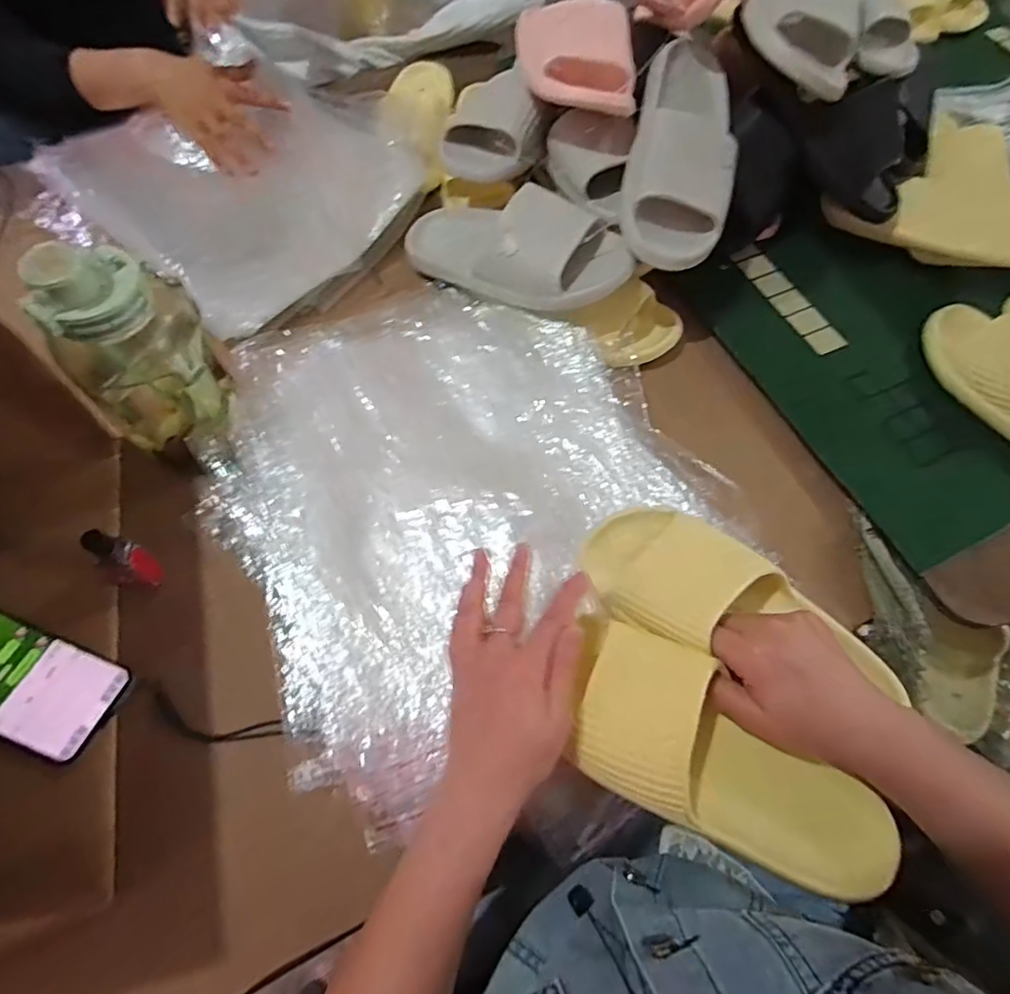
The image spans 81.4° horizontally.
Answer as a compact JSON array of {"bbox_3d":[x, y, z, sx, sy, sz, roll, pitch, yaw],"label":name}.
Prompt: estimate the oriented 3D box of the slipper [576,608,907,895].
[{"bbox_3d":[0.140,0.180,0.392,0.220,0.061,0.099,34,69,6],"label":"slipper"}]

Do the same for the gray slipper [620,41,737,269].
[{"bbox_3d":[0.181,-0.351,0.591,0.107,0.083,0.261,18,74,-11],"label":"gray slipper"}]

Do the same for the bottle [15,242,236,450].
[{"bbox_3d":[-0.303,-0.119,0.480,0.100,0.192,0.083,-12,66,-5],"label":"bottle"}]

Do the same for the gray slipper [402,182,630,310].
[{"bbox_3d":[0.008,-0.269,0.613,0.246,0.089,0.110,30,66,39],"label":"gray slipper"}]

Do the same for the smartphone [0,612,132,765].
[{"bbox_3d":[-0.379,0.137,0.450,0.155,0.010,0.073,24,61,1],"label":"smartphone"}]

